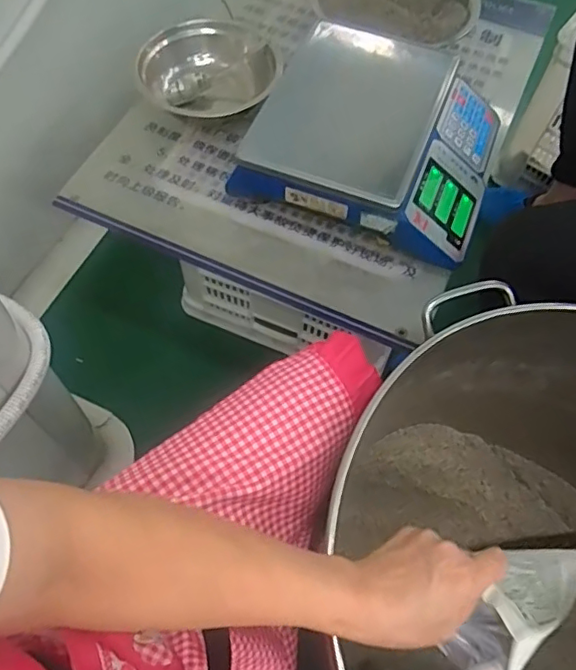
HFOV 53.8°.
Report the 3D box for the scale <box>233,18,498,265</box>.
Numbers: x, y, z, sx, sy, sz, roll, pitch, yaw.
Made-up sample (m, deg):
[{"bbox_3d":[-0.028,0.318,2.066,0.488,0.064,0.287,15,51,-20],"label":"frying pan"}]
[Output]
[{"bbox_3d":[0.128,-0.283,0.792,0.329,0.100,0.311,20,64,8],"label":"scale"}]

